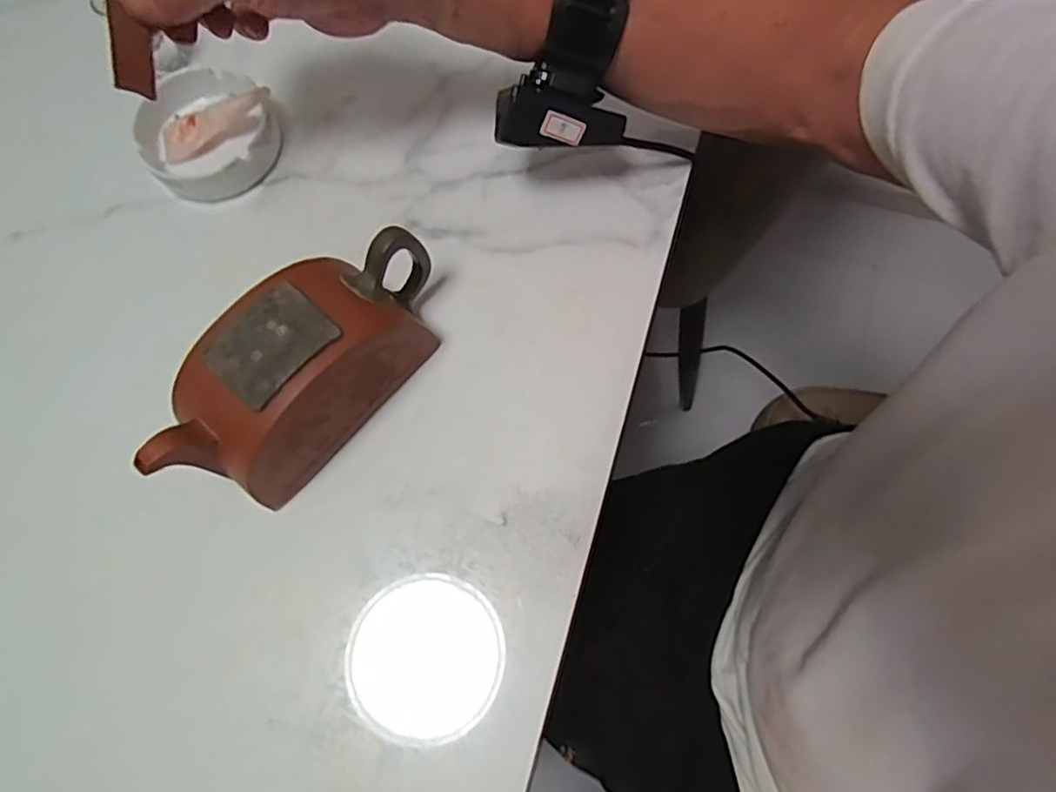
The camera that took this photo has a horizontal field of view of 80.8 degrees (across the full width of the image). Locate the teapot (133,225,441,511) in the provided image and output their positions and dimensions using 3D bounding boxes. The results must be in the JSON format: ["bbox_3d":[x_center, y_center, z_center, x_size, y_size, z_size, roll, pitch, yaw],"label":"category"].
[{"bbox_3d":[-0.113,-0.016,0.331,0.066,0.085,0.166,42,78,12],"label":"teapot"}]

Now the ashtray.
[{"bbox_3d":[-0.210,-0.176,0.411,0.087,0.030,0.090,0,73,1],"label":"ashtray"}]

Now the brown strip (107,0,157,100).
[{"bbox_3d":[-0.190,-0.166,0.298,0.018,0.040,0.004,3,32,-21],"label":"brown strip"}]

